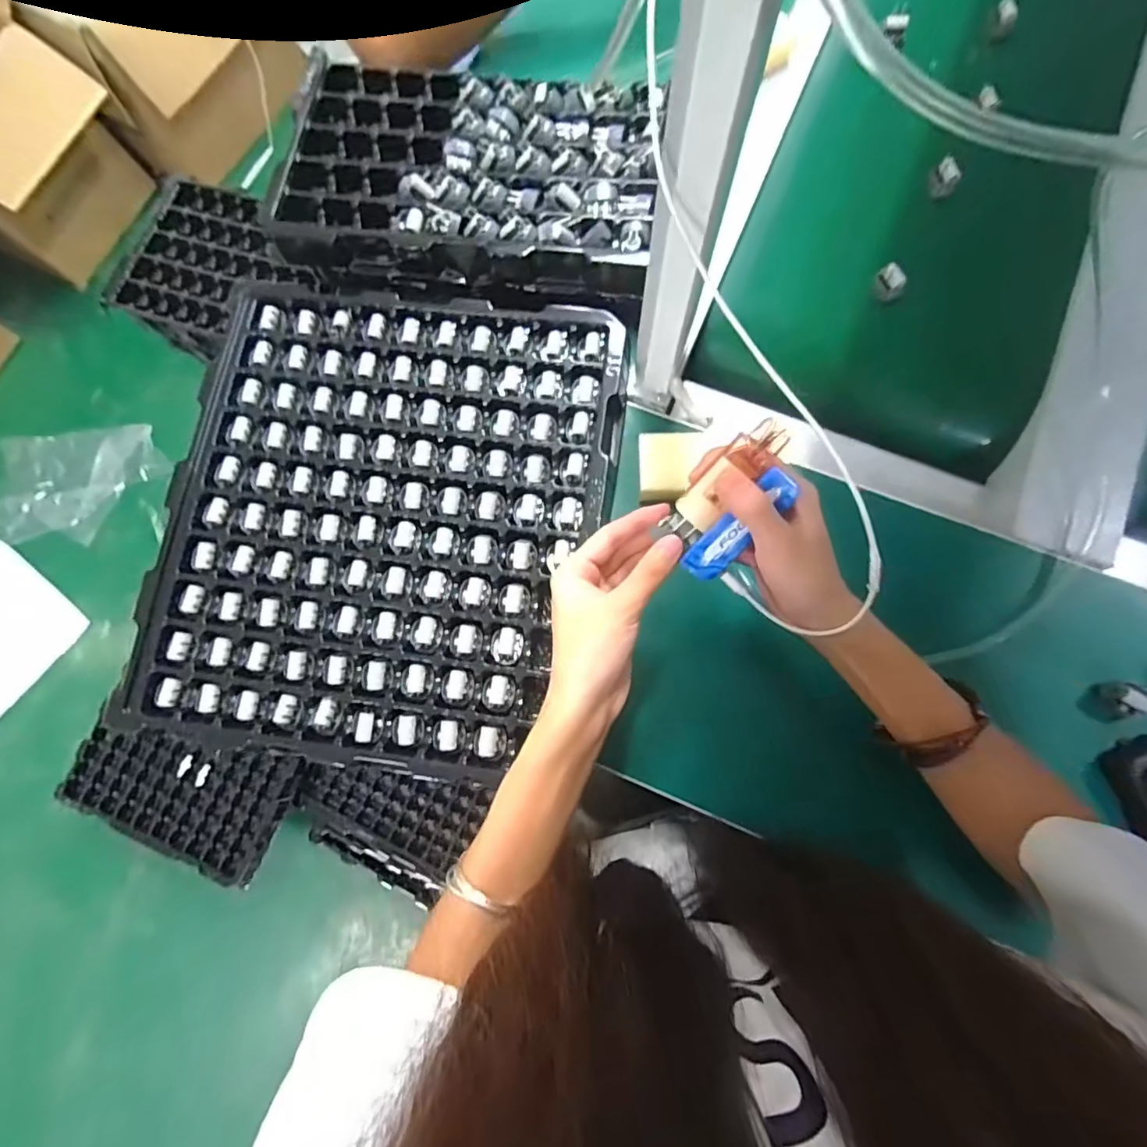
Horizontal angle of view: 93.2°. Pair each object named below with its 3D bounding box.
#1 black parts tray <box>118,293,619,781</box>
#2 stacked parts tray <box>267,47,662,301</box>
[{"bbox_3d":[-0.153,-0.055,0.447,0.346,0.023,0.386,8,78,3],"label":"black parts tray"},{"bbox_3d":[-0.088,-0.352,0.483,0.322,0.043,0.211,7,78,3],"label":"stacked parts tray"}]

